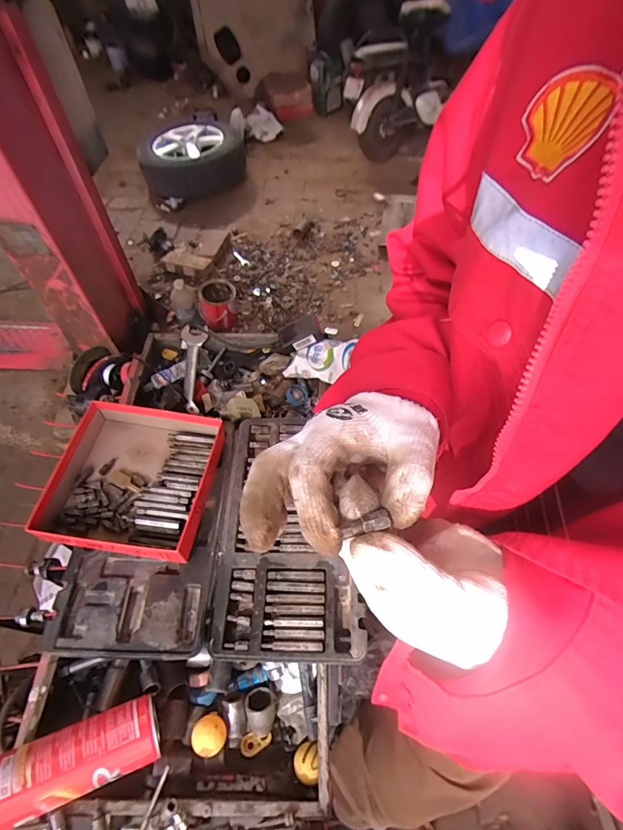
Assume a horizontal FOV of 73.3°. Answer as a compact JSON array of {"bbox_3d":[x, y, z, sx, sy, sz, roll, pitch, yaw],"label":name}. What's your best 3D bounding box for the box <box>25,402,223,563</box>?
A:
[{"bbox_3d":[-0.254,0.088,0.593,0.217,0.053,0.203,6,59,4],"label":"box"}]

